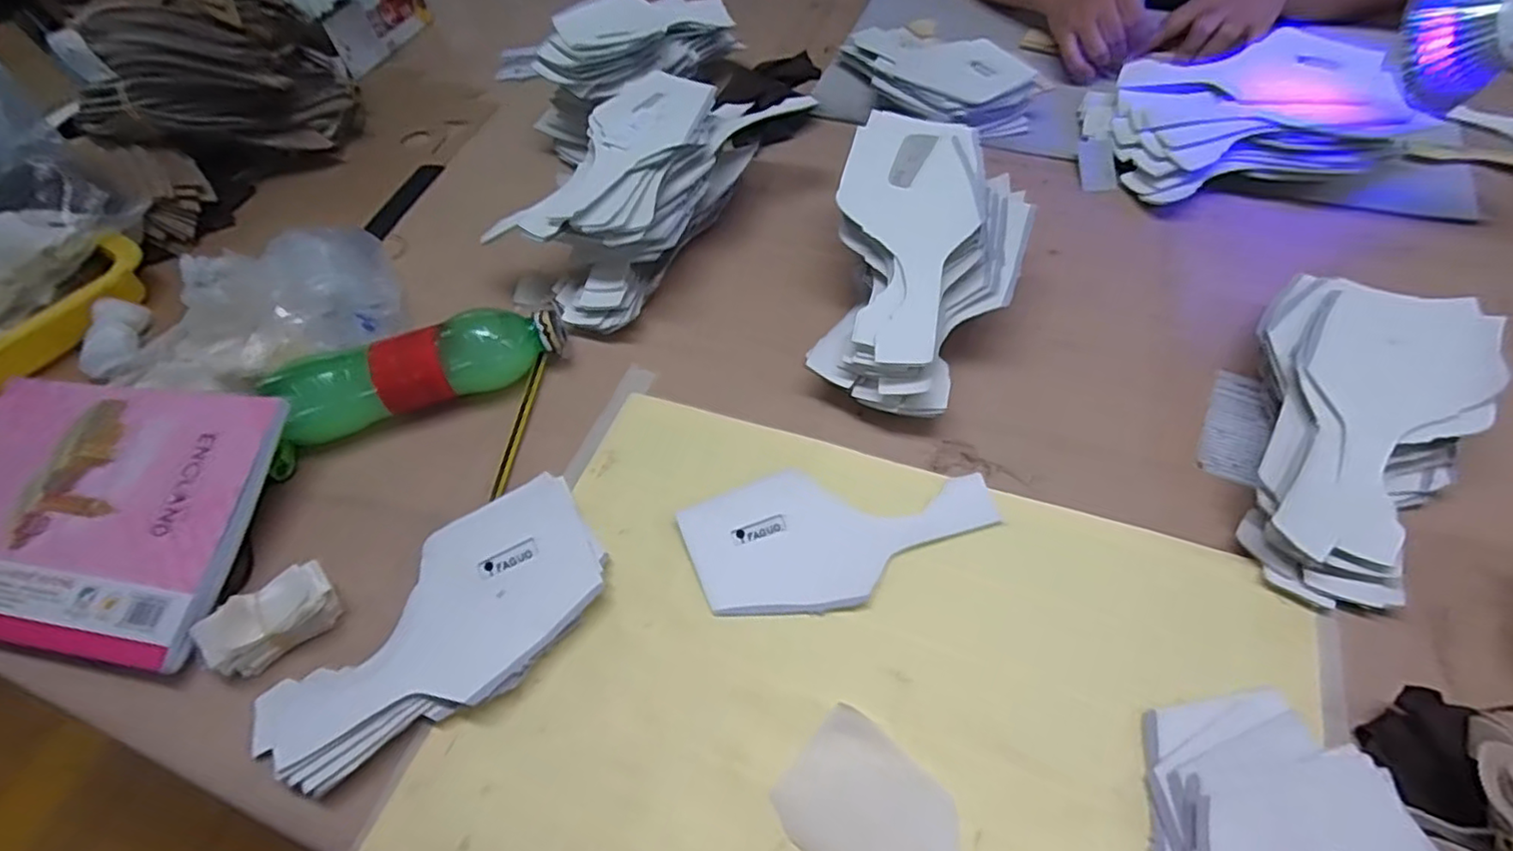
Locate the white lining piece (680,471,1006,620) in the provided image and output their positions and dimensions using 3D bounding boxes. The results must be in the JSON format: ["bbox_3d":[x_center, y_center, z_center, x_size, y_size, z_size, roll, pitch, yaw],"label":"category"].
[{"bbox_3d":[0.053,0.067,0.414,0.190,0.006,0.090,-8,57,0],"label":"white lining piece"}]

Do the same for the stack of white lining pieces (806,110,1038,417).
[{"bbox_3d":[0.114,-0.111,0.465,0.130,0.096,0.202,16,60,14],"label":"stack of white lining pieces"}]

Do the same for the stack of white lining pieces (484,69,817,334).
[{"bbox_3d":[-0.082,-0.205,0.557,0.125,0.093,0.269,29,64,21],"label":"stack of white lining pieces"}]

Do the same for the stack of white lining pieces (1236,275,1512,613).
[{"bbox_3d":[0.355,-0.001,0.400,0.115,0.054,0.214,31,64,22],"label":"stack of white lining pieces"}]

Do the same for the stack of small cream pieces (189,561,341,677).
[{"bbox_3d":[-0.289,0.113,0.393,0.066,0.038,0.034,-39,62,-19],"label":"stack of small cream pieces"}]

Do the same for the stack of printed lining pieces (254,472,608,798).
[{"bbox_3d":[-0.184,0.120,0.382,0.203,0.033,0.095,-34,61,-17],"label":"stack of printed lining pieces"}]

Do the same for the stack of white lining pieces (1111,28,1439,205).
[{"bbox_3d":[0.423,-0.268,0.572,0.207,0.067,0.155,-2,57,3],"label":"stack of white lining pieces"}]

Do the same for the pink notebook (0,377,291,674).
[{"bbox_3d":[-0.450,0.053,0.436,0.258,0.020,0.171,5,66,11],"label":"pink notebook"}]

